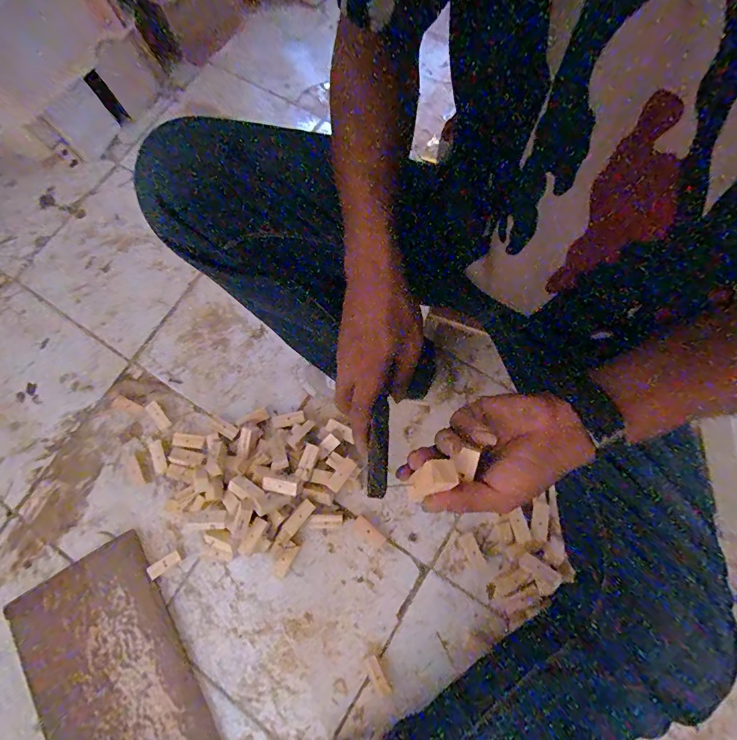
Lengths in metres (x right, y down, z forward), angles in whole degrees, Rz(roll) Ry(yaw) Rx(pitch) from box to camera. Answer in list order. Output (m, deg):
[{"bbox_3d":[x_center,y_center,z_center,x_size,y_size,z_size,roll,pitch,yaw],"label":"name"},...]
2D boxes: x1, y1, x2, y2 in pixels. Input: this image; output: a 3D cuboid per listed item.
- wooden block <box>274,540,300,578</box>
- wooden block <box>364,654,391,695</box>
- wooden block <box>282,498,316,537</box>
[{"bbox_3d":[-0.123,0.279,0.582,0.020,0.015,0.052,27,77,9],"label":"wooden block"},{"bbox_3d":[0.011,0.422,0.543,0.020,0.004,0.046,-30,75,-7],"label":"wooden block"},{"bbox_3d":[-0.103,0.218,0.584,0.021,0.012,0.054,39,79,12],"label":"wooden block"}]

